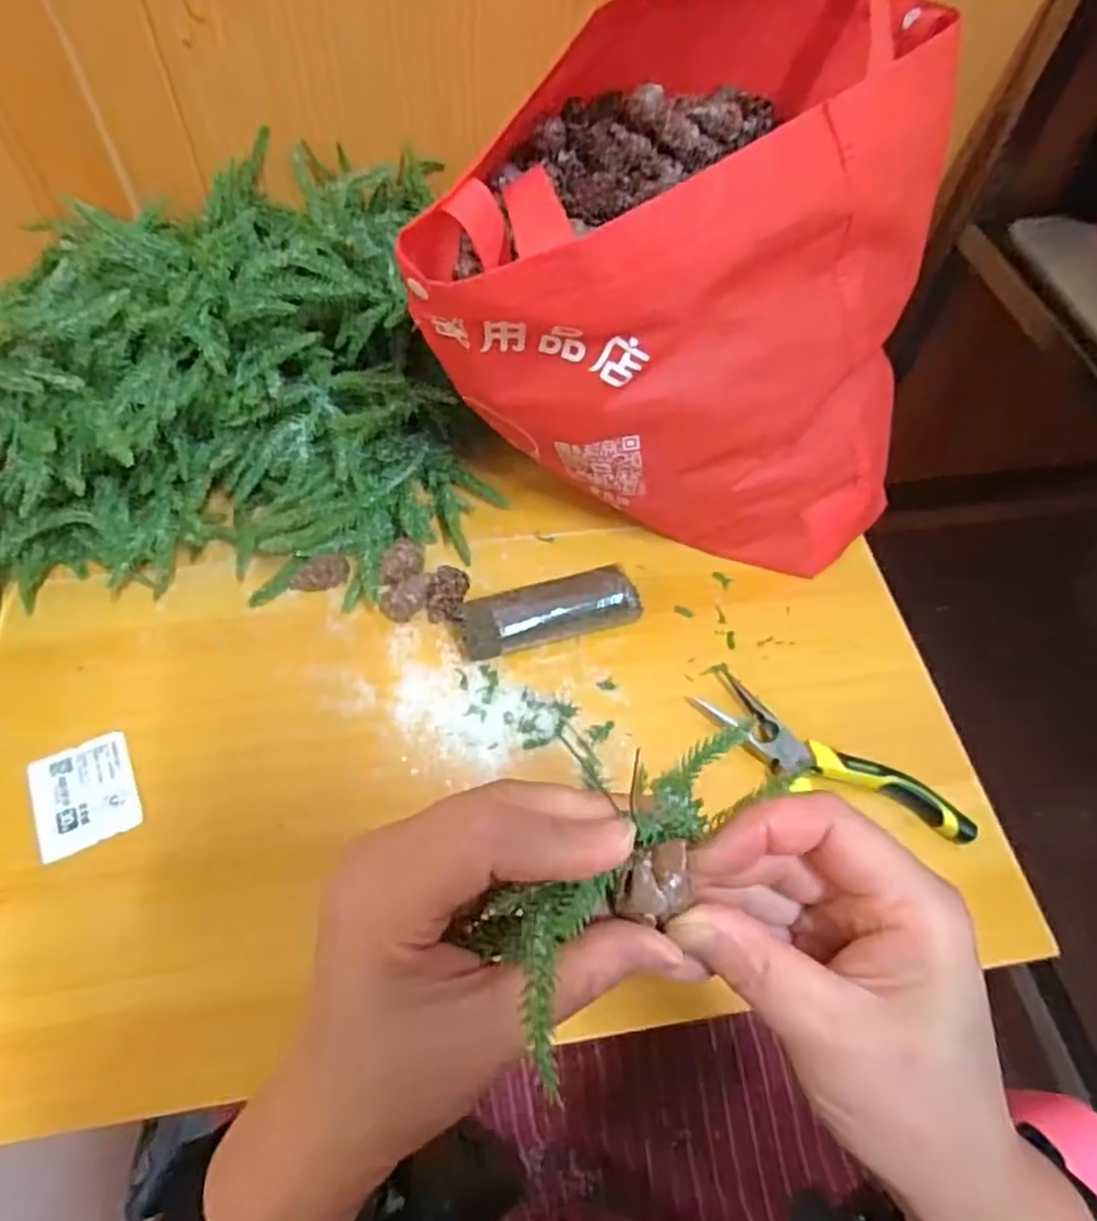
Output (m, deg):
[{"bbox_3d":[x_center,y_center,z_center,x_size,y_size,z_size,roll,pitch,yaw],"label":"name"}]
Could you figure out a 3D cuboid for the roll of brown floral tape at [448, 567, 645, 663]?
[{"bbox_3d":[0.002,0.004,0.453,0.112,0.030,0.039,-18,61,-14],"label":"roll of brown floral tape"}]

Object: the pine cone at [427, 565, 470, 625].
[{"bbox_3d":[-0.063,-0.010,0.462,0.023,0.016,0.031,9,58,3],"label":"pine cone"}]

